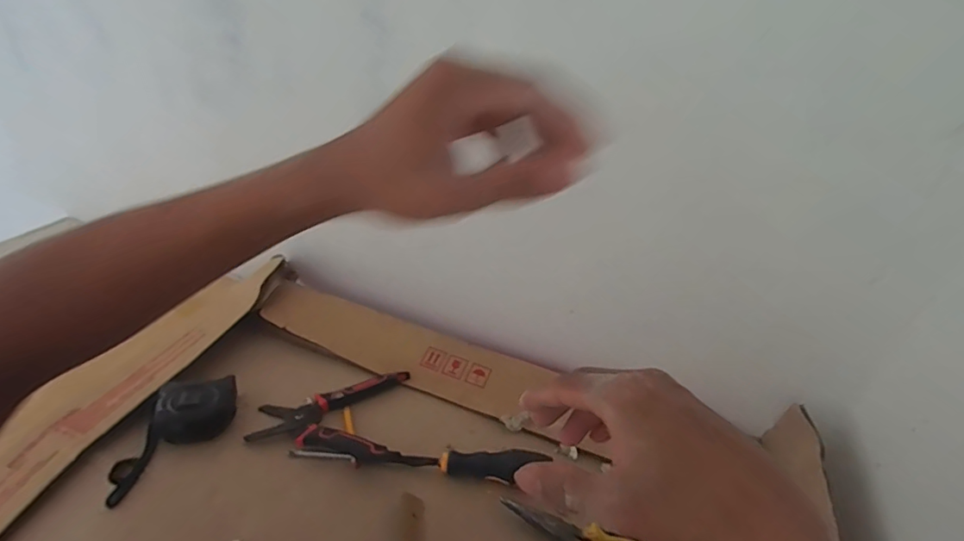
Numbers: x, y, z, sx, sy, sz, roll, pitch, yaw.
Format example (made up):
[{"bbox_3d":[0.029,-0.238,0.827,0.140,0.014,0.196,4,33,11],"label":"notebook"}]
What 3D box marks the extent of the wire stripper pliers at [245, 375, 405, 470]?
[{"bbox_3d":[-0.154,0.143,0.524,0.150,0.023,0.128,4,33,1],"label":"wire stripper pliers"}]

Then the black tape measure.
[{"bbox_3d":[-0.303,0.147,0.484,0.066,0.035,0.138,21,37,26],"label":"black tape measure"}]

